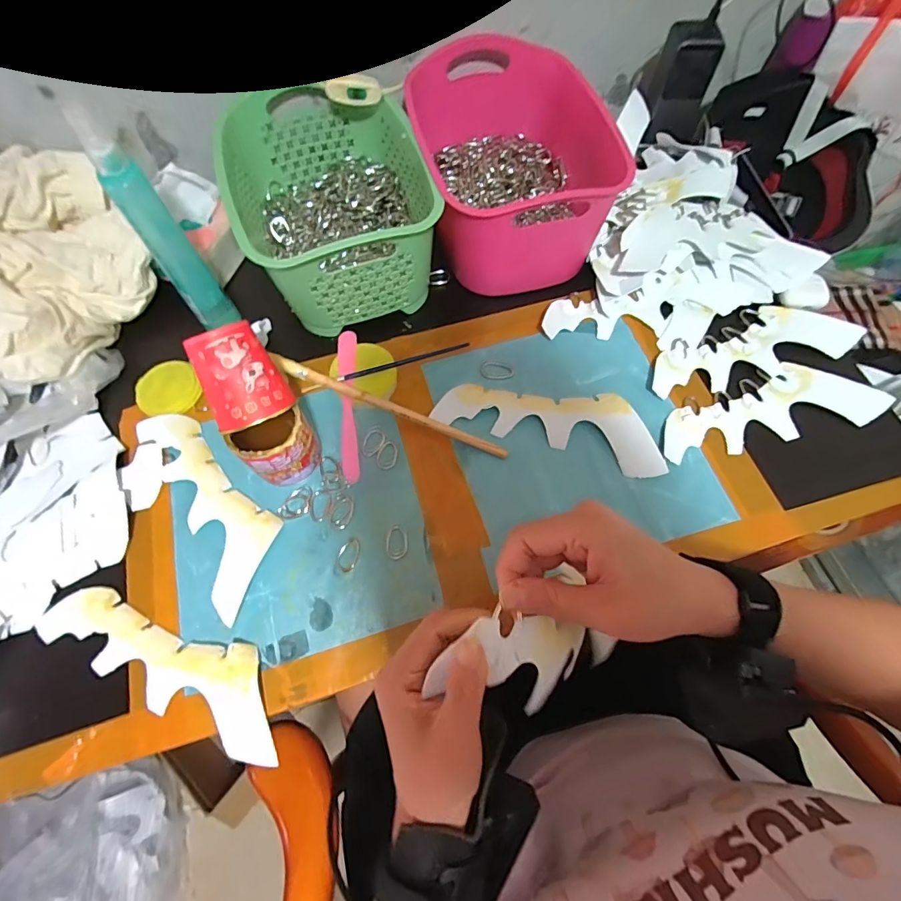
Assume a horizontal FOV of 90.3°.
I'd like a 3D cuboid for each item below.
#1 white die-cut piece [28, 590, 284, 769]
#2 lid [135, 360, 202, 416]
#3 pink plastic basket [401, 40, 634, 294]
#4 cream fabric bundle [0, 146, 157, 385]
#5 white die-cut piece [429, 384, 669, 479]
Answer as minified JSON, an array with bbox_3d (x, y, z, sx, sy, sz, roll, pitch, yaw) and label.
[{"bbox_3d":[-0.235,0.170,0.368,0.231,0.017,0.070,24,81,11],"label":"white die-cut piece"},{"bbox_3d":[-0.296,-0.064,0.470,0.062,0.006,0.066,0,67,-1],"label":"lid"},{"bbox_3d":[0.063,-0.314,0.509,0.194,0.121,0.254,-14,68,-7],"label":"pink plastic basket"},{"bbox_3d":[-0.438,-0.190,0.468,0.246,0.097,0.189,42,73,17],"label":"cream fabric bundle"},{"bbox_3d":[0.101,-0.037,0.451,0.223,0.017,0.075,17,68,6],"label":"white die-cut piece"}]

